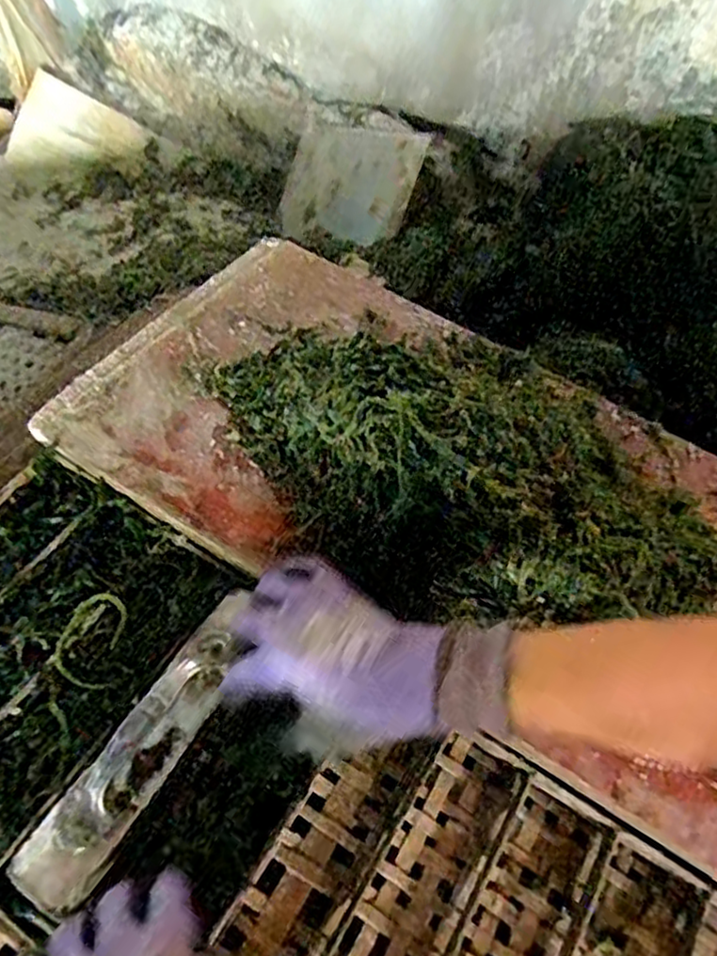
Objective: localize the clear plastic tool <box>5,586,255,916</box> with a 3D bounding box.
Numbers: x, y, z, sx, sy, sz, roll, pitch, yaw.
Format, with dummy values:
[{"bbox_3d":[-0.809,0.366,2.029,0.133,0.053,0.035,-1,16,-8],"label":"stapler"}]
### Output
[{"bbox_3d":[-0.126,0.151,0.413,0.044,0.028,0.199,22,58,21],"label":"clear plastic tool"}]

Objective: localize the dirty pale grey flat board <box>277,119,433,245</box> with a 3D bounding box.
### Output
[{"bbox_3d":[-0.027,-0.477,1.102,0.253,0.030,0.179,22,98,32],"label":"dirty pale grey flat board"}]

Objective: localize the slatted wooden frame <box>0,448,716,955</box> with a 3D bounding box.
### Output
[{"bbox_3d":[0.007,0.240,0.395,0.725,0.046,0.251,30,58,8],"label":"slatted wooden frame"}]

